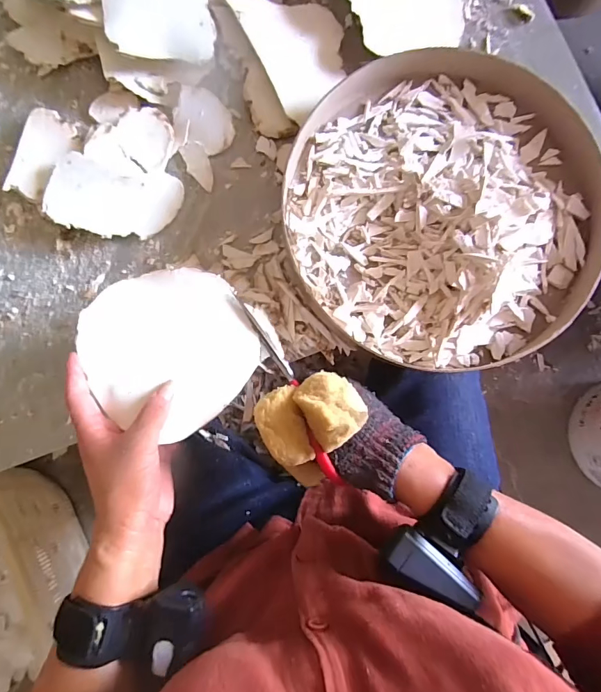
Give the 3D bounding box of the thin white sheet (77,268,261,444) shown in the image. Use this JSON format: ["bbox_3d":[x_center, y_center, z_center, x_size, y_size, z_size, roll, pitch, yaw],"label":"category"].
[{"bbox_3d":[-0.112,0.001,0.340,0.139,0.016,0.143,-32,82,-9],"label":"thin white sheet"}]

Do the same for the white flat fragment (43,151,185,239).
[{"bbox_3d":[-0.191,-0.150,0.406,0.125,0.026,0.072,10,84,4],"label":"white flat fragment"}]

